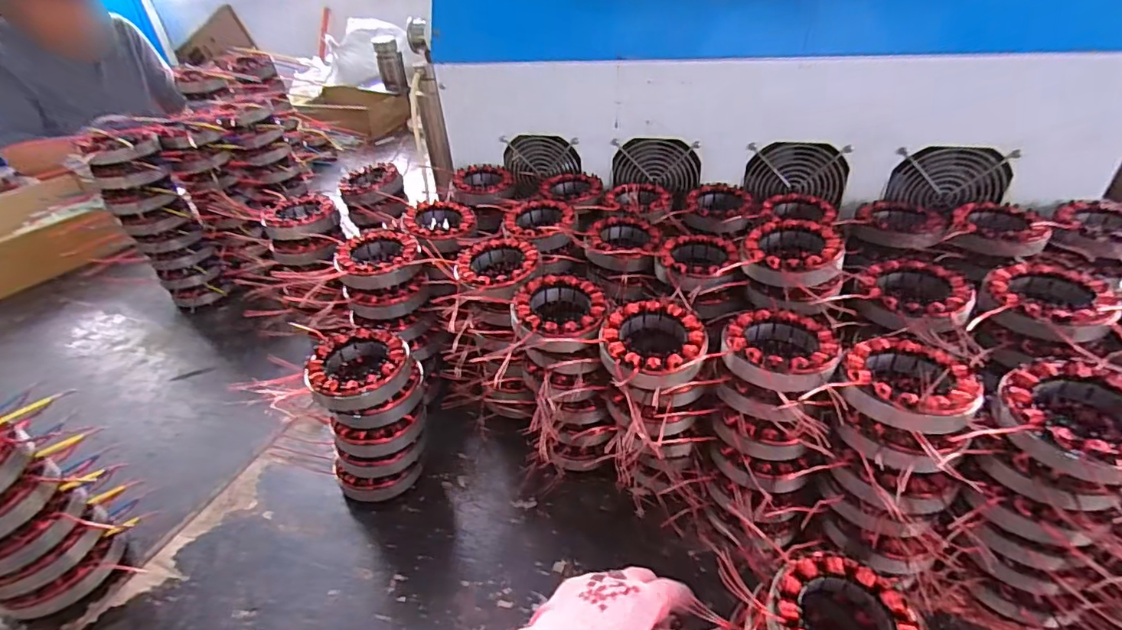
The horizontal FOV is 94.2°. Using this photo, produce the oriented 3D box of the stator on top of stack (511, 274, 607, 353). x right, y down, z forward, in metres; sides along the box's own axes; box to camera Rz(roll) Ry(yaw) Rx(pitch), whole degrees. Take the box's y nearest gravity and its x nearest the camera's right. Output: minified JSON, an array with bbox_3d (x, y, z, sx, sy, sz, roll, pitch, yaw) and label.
[{"bbox_3d":[-0.001,0.001,0.477,0.080,0.031,0.096,1,37,8],"label":"stator on top of stack"}]

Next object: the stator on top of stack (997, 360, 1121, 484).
[{"bbox_3d":[0.341,0.069,0.343,0.093,0.035,0.087,-29,42,-29],"label":"stator on top of stack"}]

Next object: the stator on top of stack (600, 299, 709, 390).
[{"bbox_3d":[0.075,0.026,0.445,0.090,0.030,0.084,-3,36,2],"label":"stator on top of stack"}]

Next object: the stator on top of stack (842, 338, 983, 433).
[{"bbox_3d":[0.255,0.050,0.383,0.089,0.033,0.084,-3,36,2],"label":"stator on top of stack"}]

